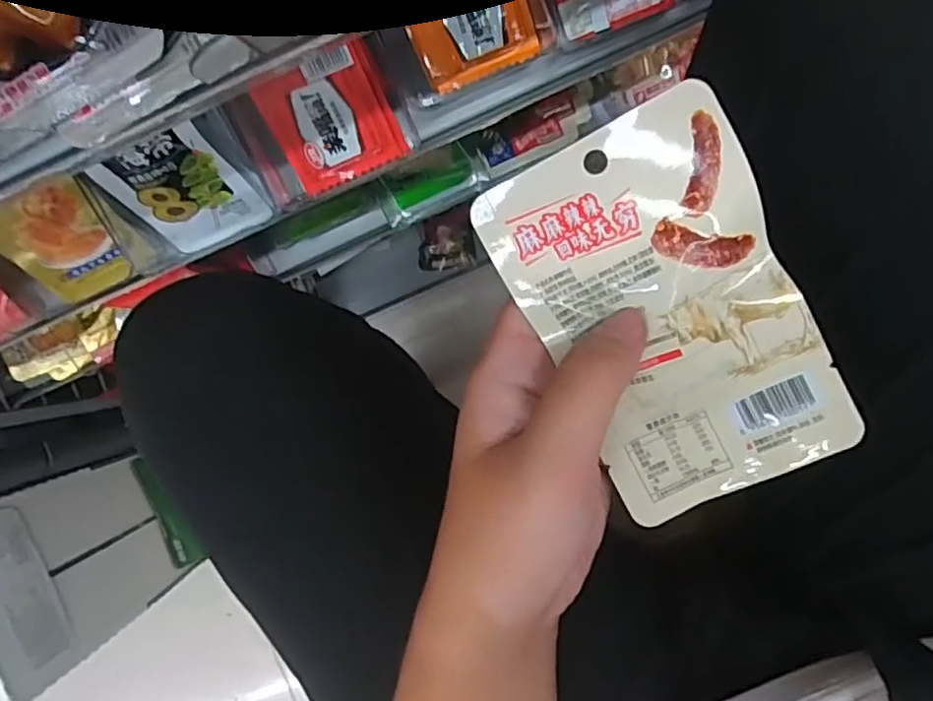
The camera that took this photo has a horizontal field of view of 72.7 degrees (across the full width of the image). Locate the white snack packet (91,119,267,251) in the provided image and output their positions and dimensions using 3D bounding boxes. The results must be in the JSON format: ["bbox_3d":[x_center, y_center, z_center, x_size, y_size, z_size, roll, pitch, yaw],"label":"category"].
[{"bbox_3d":[-0.173,-0.098,0.391,0.069,0.092,0.013,-21,67,6],"label":"white snack packet"}]

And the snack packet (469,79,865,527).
[{"bbox_3d":[0.072,-0.009,0.224,0.086,0.010,0.141,-27,106,10],"label":"snack packet"}]

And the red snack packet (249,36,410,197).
[{"bbox_3d":[-0.082,-0.143,0.395,0.072,0.010,0.077,-24,129,1],"label":"red snack packet"}]

